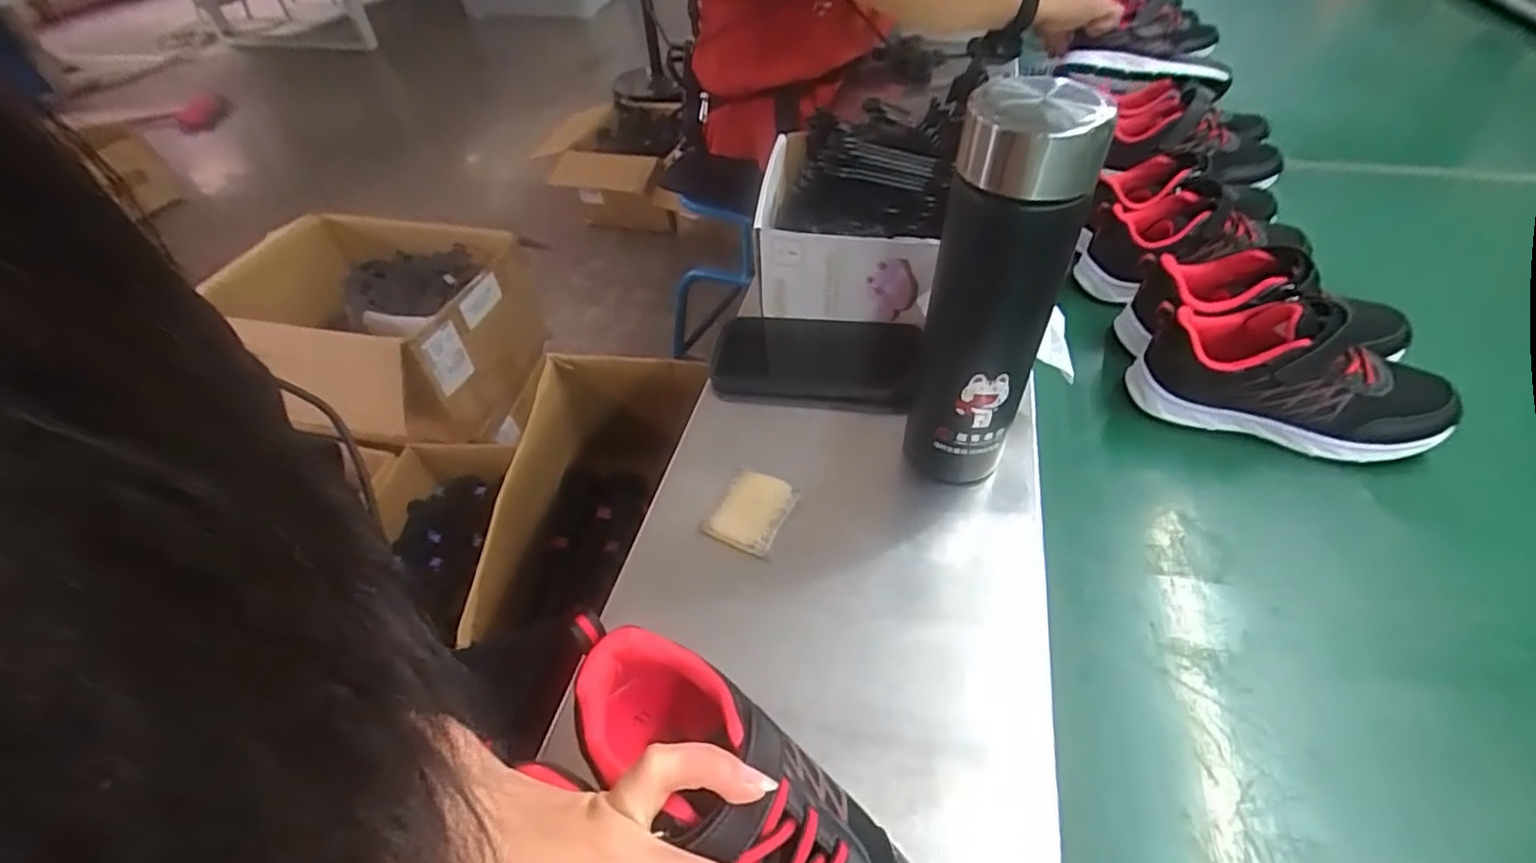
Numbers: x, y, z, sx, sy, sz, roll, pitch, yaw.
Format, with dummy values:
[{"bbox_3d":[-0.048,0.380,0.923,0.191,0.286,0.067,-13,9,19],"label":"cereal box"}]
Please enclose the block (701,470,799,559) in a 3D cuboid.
[{"bbox_3d":[-0.010,0.050,0.409,0.044,0.011,0.050,18,50,19],"label":"block"}]

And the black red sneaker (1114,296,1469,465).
[{"bbox_3d":[0.366,-0.039,0.455,0.184,0.089,0.069,15,49,17],"label":"black red sneaker"}]

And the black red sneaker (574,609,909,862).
[{"bbox_3d":[-0.007,0.150,0.252,0.067,0.072,0.192,-36,58,-27],"label":"black red sneaker"}]

